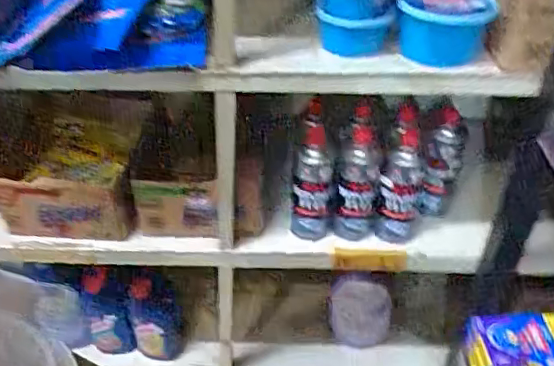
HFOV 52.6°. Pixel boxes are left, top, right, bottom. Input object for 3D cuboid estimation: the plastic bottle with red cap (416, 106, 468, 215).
[{"bbox_3d":[0.250,-0.026,0.869,0.064,0.163,0.073,13,43,14],"label":"plastic bottle with red cap"}]

